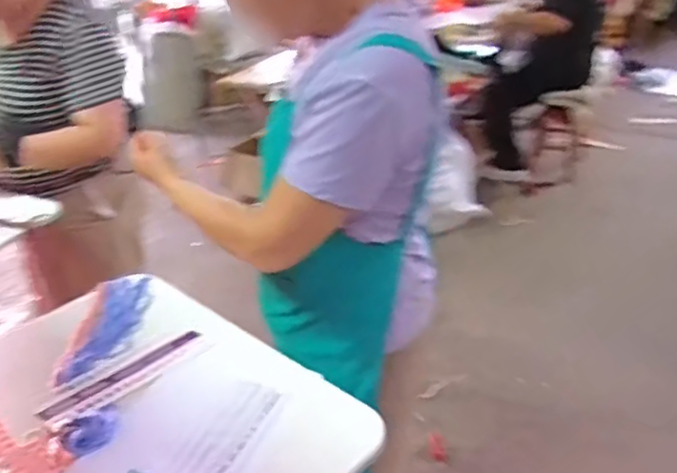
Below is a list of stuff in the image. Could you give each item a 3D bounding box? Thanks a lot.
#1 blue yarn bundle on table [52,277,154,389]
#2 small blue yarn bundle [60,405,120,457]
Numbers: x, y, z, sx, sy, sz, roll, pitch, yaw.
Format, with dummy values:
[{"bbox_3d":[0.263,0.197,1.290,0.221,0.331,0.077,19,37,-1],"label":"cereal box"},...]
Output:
[{"bbox_3d":[-0.354,0.135,0.996,0.083,0.015,0.265,-4,30,0],"label":"blue yarn bundle on table"},{"bbox_3d":[-0.299,0.236,0.787,0.069,0.013,0.054,-24,36,-30],"label":"small blue yarn bundle"}]

